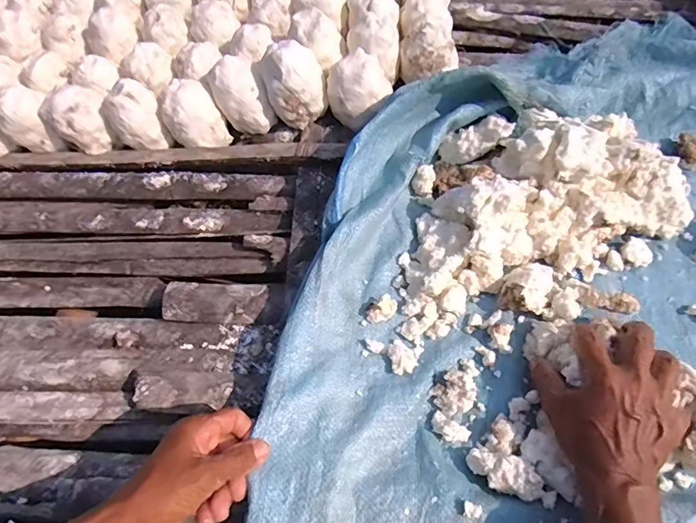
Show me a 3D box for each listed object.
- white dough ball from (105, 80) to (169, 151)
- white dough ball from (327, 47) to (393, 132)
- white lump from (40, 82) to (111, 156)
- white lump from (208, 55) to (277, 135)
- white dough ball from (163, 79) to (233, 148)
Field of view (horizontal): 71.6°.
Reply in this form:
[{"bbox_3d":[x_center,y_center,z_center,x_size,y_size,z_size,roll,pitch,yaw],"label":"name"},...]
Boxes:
[{"bbox_3d":[-0.298,-0.199,0.684,0.070,0.087,0.068,-2,58,3],"label":"white dough ball"},{"bbox_3d":[0.016,-0.234,0.659,0.085,0.076,0.081,-2,58,3],"label":"white dough ball"},{"bbox_3d":[-0.379,-0.199,0.692,0.079,0.085,0.072,-35,63,-17],"label":"white lump"},{"bbox_3d":[-0.151,-0.232,0.680,0.068,0.081,0.080,-26,60,-12],"label":"white lump"},{"bbox_3d":[-0.219,-0.203,0.686,0.076,0.084,0.071,-2,58,3],"label":"white dough ball"}]

